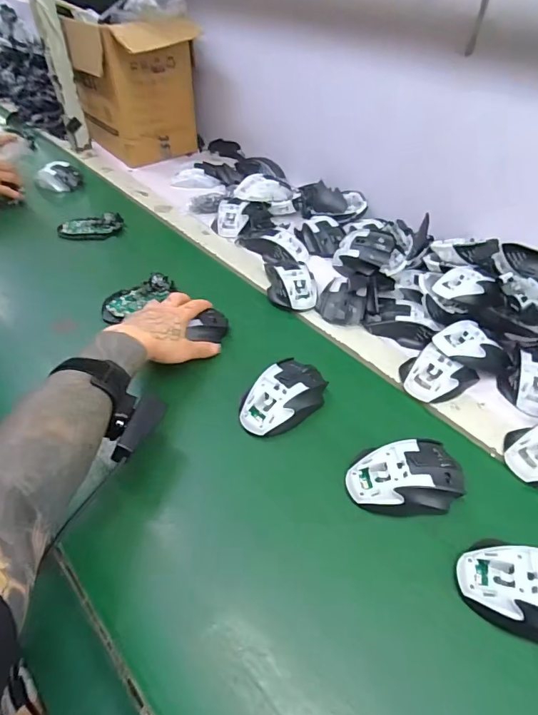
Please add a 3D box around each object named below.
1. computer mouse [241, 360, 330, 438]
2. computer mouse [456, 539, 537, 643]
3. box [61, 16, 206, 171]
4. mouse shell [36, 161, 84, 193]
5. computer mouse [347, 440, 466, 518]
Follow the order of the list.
[{"bbox_3d":[0.017,0.046,0.526,0.113,0.036,0.068,-32,56,-27],"label":"computer mouse"},{"bbox_3d":[0.226,0.198,0.379,0.116,0.038,0.078,21,50,16],"label":"computer mouse"},{"bbox_3d":[-0.287,-0.592,0.981,0.185,0.259,0.193,36,56,27],"label":"box"},{"bbox_3d":[-0.444,-0.383,0.942,0.090,0.038,0.076,26,52,20],"label":"mouse shell"},{"bbox_3d":[0.140,0.122,0.450,0.112,0.036,0.069,-8,49,-9],"label":"computer mouse"}]

